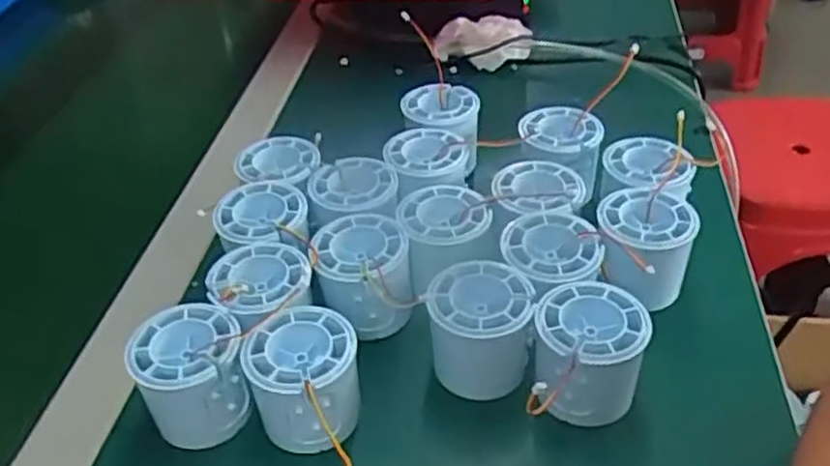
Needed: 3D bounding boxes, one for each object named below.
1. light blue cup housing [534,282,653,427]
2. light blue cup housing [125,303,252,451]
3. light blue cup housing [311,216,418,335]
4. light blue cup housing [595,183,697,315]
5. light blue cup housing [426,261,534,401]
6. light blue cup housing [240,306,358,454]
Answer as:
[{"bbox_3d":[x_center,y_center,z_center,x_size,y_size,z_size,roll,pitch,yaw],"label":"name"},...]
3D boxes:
[{"bbox_3d":[0.088,0.065,0.392,0.051,0.060,0.053,2,39,5],"label":"light blue cup housing"},{"bbox_3d":[-0.114,0.075,0.393,0.052,0.057,0.049,-1,39,1],"label":"light blue cup housing"},{"bbox_3d":[-0.030,0.025,0.442,0.052,0.048,0.059,-6,39,-4],"label":"light blue cup housing"},{"bbox_3d":[0.135,0.008,0.451,0.051,0.051,0.059,8,40,12],"label":"light blue cup housing"},{"bbox_3d":[0.034,0.055,0.406,0.054,0.056,0.059,6,39,10],"label":"light blue cup housing"},{"bbox_3d":[-0.055,0.076,0.382,0.053,0.056,0.051,-3,39,-1],"label":"light blue cup housing"}]

